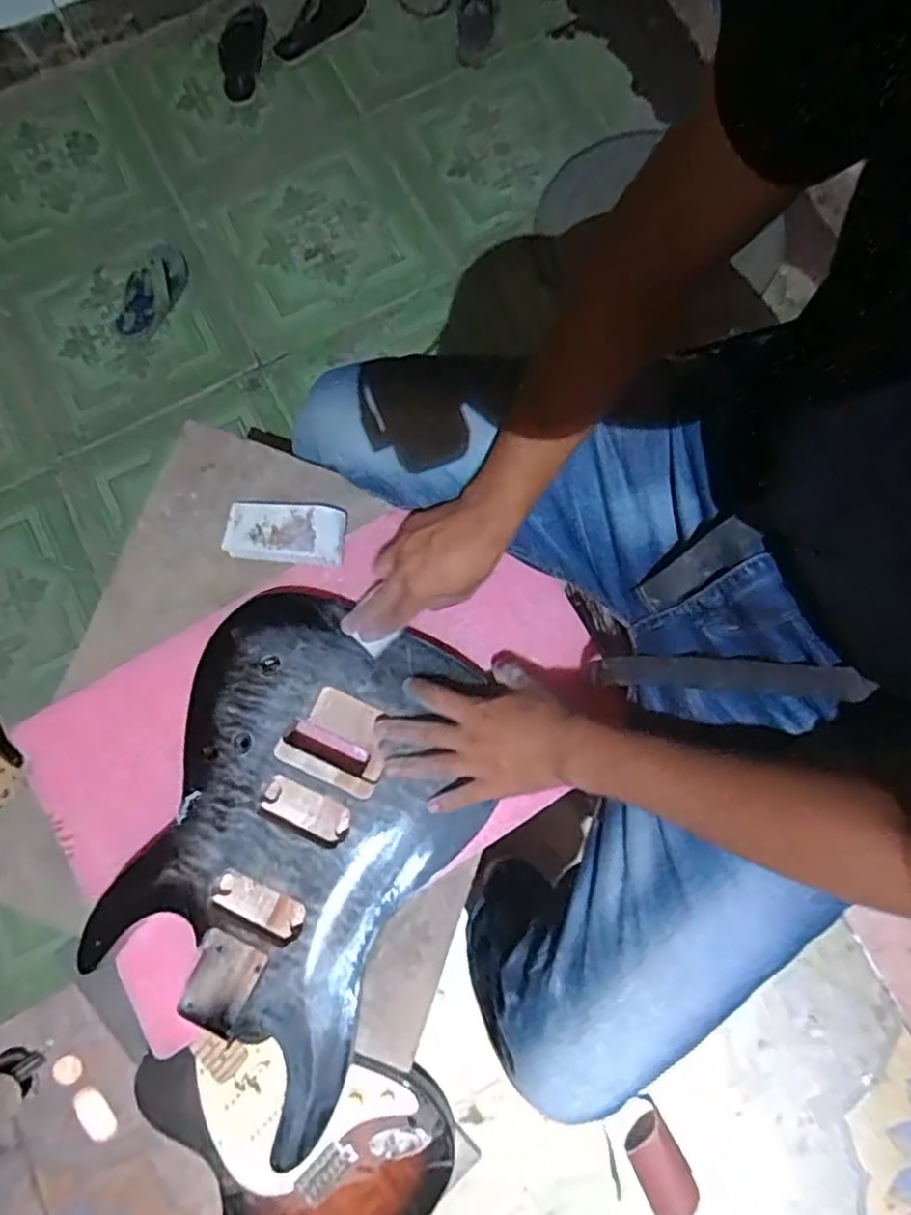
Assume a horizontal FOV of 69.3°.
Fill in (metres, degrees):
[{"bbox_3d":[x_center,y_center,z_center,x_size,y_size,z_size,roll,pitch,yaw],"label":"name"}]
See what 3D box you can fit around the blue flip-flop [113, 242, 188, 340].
[{"bbox_3d":[-0.557,-0.575,1.203,0.103,0.026,0.198,24,80,6],"label":"blue flip-flop"}]

